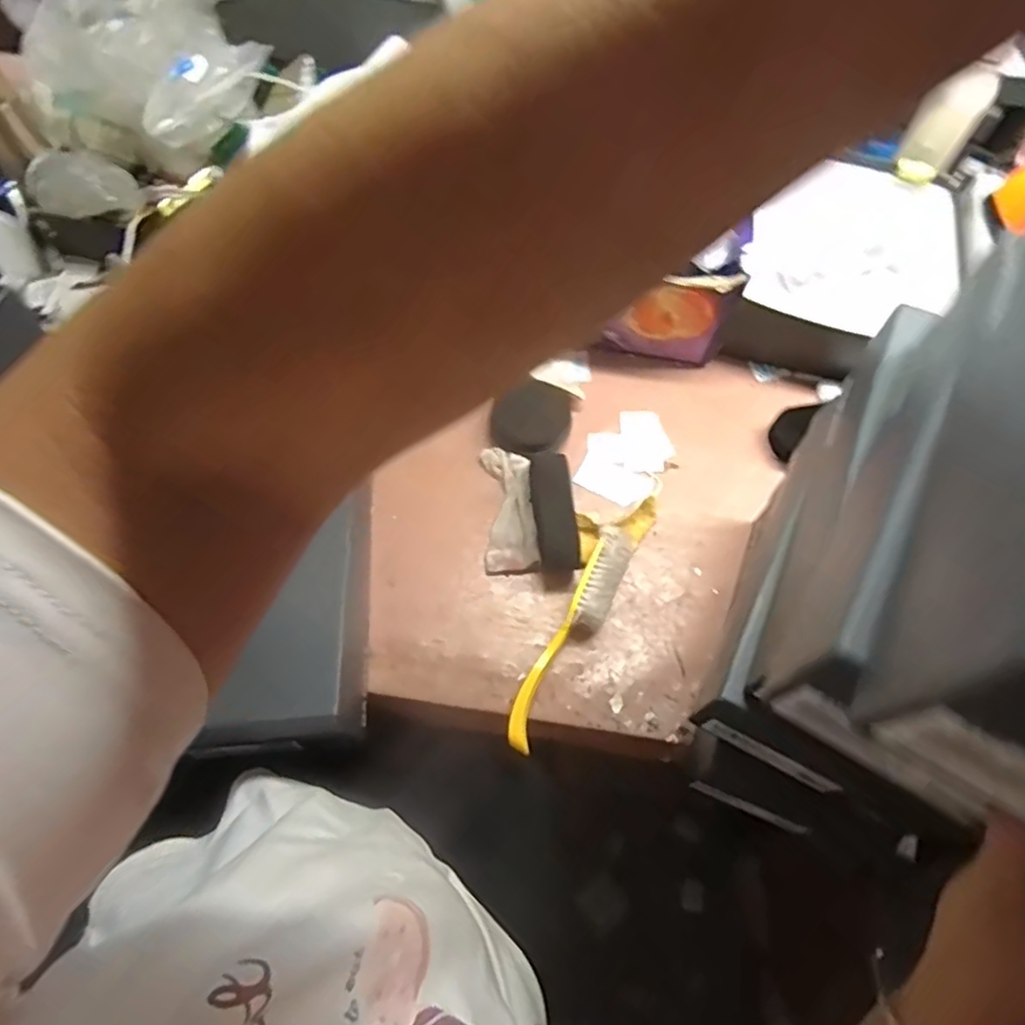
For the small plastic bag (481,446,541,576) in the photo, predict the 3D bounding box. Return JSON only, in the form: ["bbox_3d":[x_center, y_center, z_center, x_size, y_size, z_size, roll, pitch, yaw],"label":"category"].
[{"bbox_3d":[-0.005,-0.005,0.694,0.054,0.019,0.145,-4,64,-3],"label":"small plastic bag"}]

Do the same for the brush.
[{"bbox_3d":[0.058,0.119,0.619,0.043,0.047,0.231,27,66,12],"label":"brush"}]

